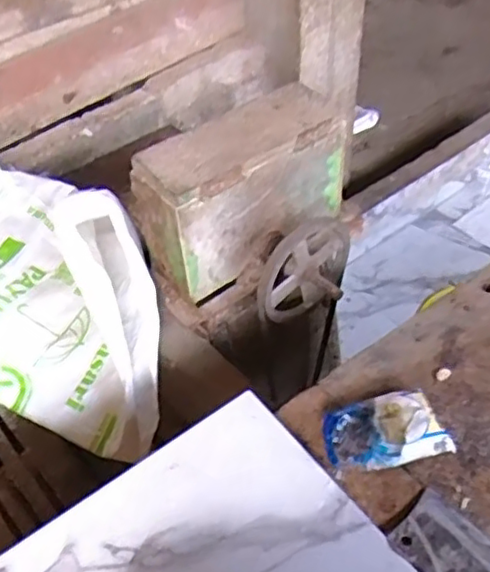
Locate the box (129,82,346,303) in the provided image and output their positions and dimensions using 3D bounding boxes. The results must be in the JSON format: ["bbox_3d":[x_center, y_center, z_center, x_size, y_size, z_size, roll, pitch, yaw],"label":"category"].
[{"bbox_3d":[0.003,-0.169,1.147,0.358,0.226,0.131,-33,51,-24],"label":"box"}]

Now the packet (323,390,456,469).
[{"bbox_3d":[0.155,0.162,0.735,0.133,0.037,0.081,-9,45,-3],"label":"packet"}]

